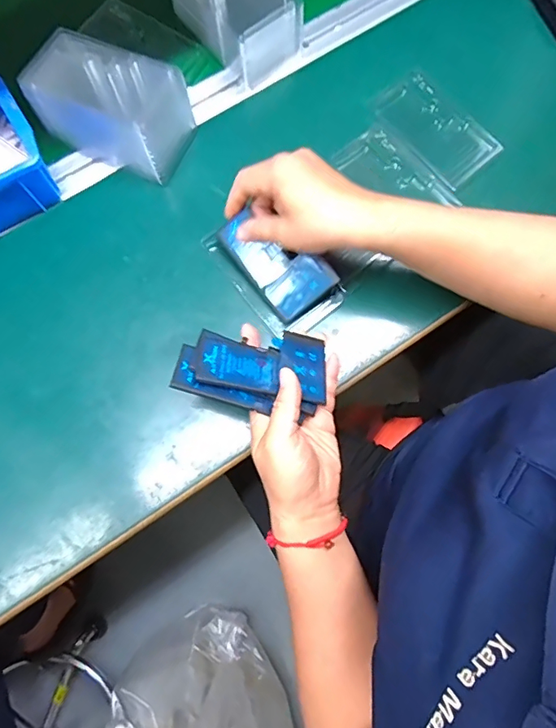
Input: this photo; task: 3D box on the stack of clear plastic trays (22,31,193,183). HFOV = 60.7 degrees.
[{"bbox_3d":[-0.155,-0.240,0.440,0.134,0.070,0.078,22,79,5],"label":"stack of clear plastic trays"}]

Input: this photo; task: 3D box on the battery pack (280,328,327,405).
[{"bbox_3d":[0.021,0.000,0.383,0.039,0.004,0.057,15,56,-15],"label":"battery pack"}]

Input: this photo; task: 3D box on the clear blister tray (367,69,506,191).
[{"bbox_3d":[0.156,-0.237,0.475,0.071,0.008,0.124,-41,81,-8],"label":"clear blister tray"}]

